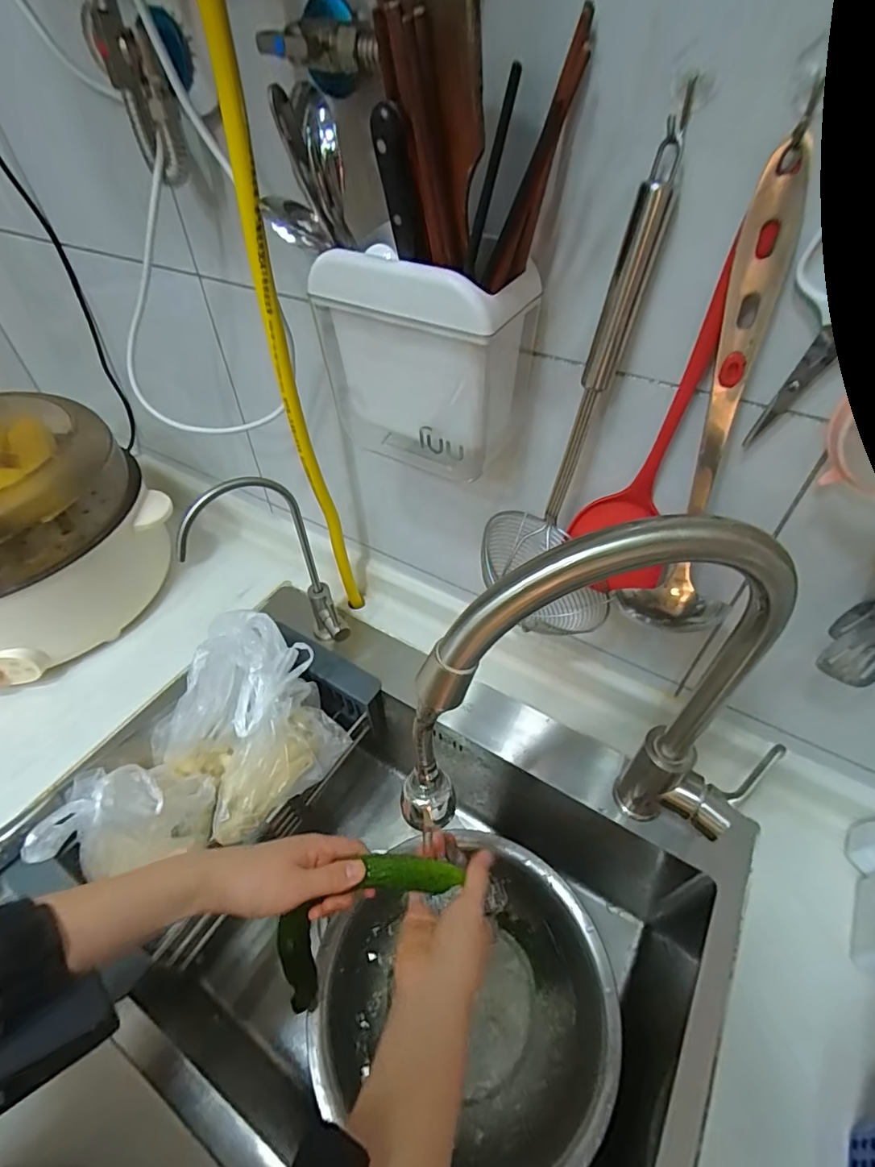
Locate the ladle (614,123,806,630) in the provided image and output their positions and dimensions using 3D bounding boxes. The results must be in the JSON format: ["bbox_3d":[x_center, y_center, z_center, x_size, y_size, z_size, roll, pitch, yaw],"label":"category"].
[{"bbox_3d":[0.196,-0.085,0.344,0.066,0.305,0.071,2,48,0],"label":"ladle"}]

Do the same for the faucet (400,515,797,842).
[{"bbox_3d":[0.127,0.110,0.361,0.297,0.364,0.058,-6,48,-6],"label":"faucet"}]

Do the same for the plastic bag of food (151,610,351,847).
[{"bbox_3d":[-0.208,0.156,0.564,0.172,0.146,0.168,-35,57,-28],"label":"plastic bag of food"}]

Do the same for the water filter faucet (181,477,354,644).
[{"bbox_3d":[-0.184,-0.002,0.564,0.136,0.271,0.056,-13,49,-13],"label":"water filter faucet"}]

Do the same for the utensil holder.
[{"bbox_3d":[-0.013,-0.171,0.399,0.155,0.158,0.084,24,52,19],"label":"utensil holder"}]

